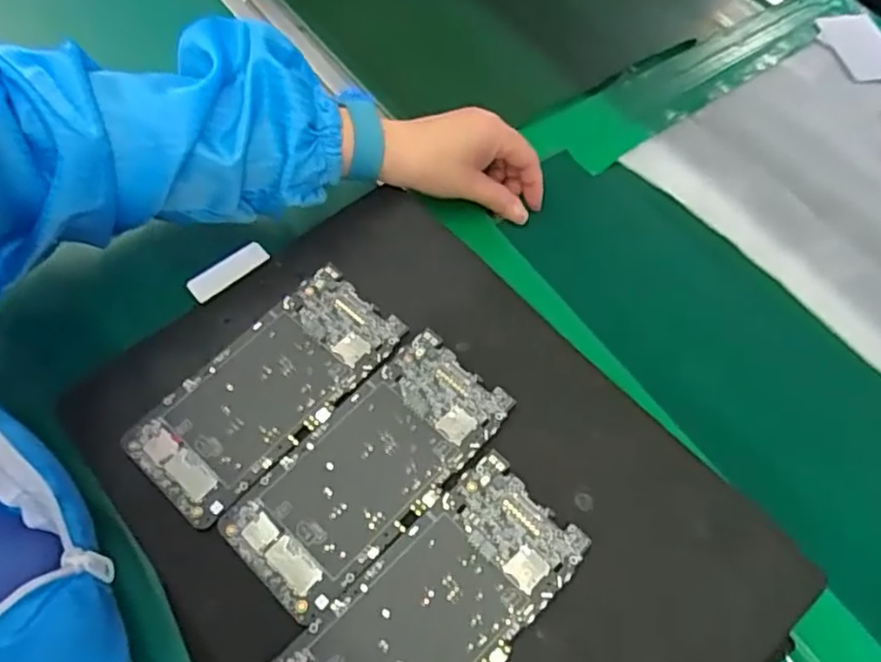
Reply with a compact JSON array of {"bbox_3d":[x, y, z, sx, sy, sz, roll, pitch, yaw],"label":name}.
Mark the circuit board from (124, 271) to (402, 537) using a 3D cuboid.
[{"bbox_3d":[-0.097,0.032,0.379,0.073,0.007,0.154,38,65,18],"label":"circuit board"}]

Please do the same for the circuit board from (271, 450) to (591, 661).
[{"bbox_3d":[-0.004,0.135,0.320,0.154,0.006,0.073,-39,68,-22],"label":"circuit board"}]

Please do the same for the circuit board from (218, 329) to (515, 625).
[{"bbox_3d":[-0.037,0.072,0.356,0.072,0.007,0.154,39,65,18],"label":"circuit board"}]

